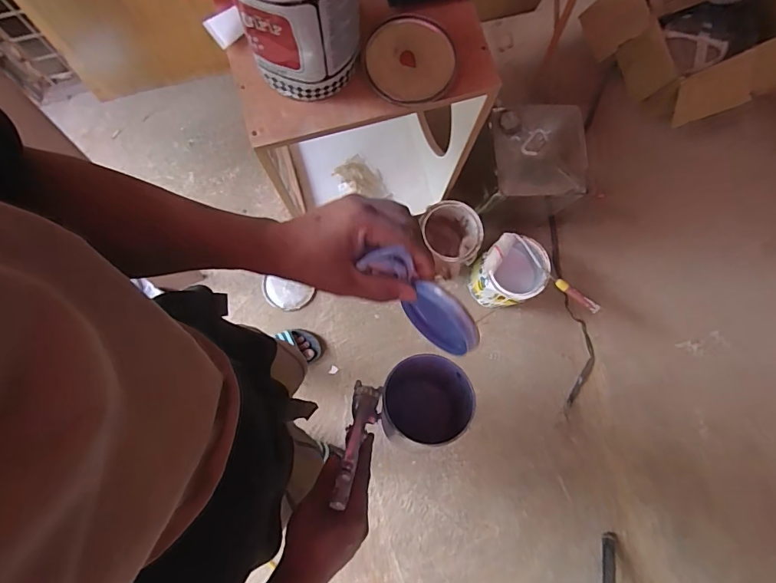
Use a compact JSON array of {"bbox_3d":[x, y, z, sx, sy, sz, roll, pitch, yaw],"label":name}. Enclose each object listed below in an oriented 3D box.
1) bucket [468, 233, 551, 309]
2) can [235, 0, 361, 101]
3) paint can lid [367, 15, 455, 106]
[{"bbox_3d":[0.328,-0.050,1.223,0.169,0.225,0.179,1,82,-5],"label":"bucket"},{"bbox_3d":[-0.123,-0.397,0.615,0.156,0.190,0.161,0,80,0],"label":"can"},{"bbox_3d":[0.035,-0.373,0.715,0.137,0.017,0.151,-17,84,-7],"label":"paint can lid"}]

